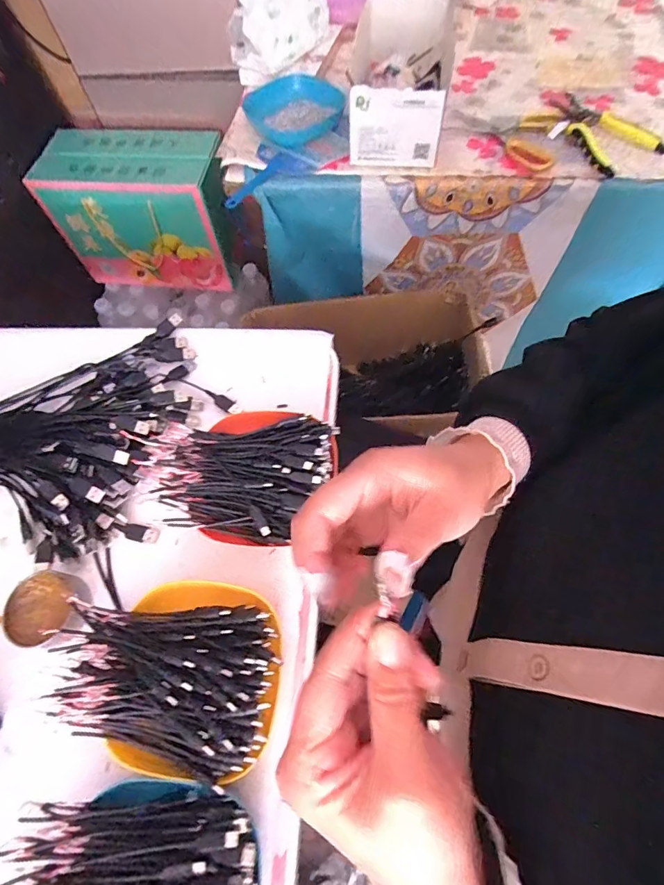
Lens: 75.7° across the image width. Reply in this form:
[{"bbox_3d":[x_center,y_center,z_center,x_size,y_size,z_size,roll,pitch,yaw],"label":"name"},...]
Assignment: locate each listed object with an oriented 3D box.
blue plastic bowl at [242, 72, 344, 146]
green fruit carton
[{"bbox_3d":[-0.053,-0.496,0.641,0.134,0.035,0.120,-35,68,-13],"label":"blue plastic bowl"},{"bbox_3d":[-0.363,-0.461,0.858,0.317,0.230,0.162,6,66,6],"label":"green fruit carton"}]

